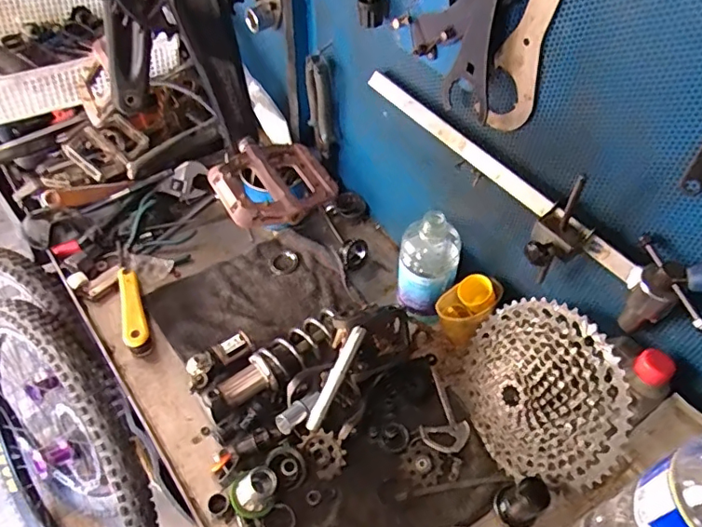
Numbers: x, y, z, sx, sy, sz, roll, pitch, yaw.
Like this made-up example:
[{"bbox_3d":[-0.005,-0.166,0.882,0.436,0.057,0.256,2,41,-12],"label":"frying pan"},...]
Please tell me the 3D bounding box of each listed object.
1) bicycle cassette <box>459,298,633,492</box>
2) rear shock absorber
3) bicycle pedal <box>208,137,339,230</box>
[{"bbox_3d":[0.185,0.137,0.561,0.049,0.190,0.197,5,41,-36],"label":"bicycle cassette"},{"bbox_3d":[-0.089,0.125,0.658,0.182,0.054,0.050,-33,58,-27],"label":"rear shock absorber"},{"bbox_3d":[-0.077,-0.084,0.523,0.111,0.034,0.113,-20,53,-18],"label":"bicycle pedal"}]

